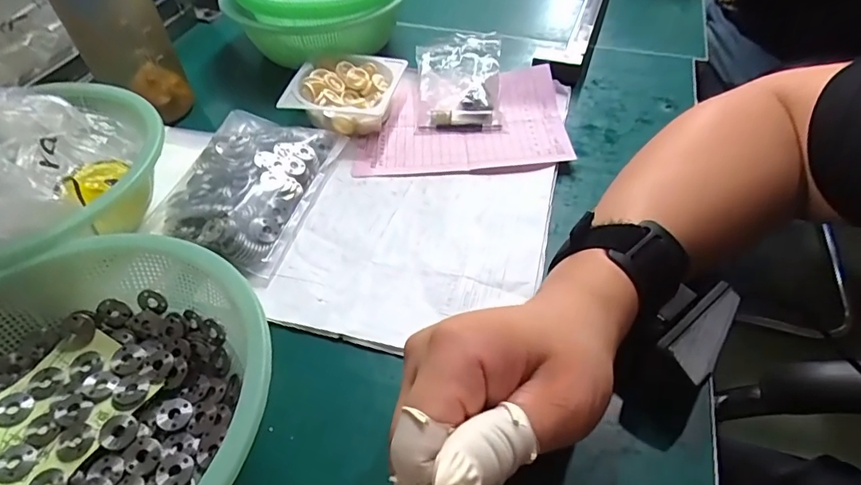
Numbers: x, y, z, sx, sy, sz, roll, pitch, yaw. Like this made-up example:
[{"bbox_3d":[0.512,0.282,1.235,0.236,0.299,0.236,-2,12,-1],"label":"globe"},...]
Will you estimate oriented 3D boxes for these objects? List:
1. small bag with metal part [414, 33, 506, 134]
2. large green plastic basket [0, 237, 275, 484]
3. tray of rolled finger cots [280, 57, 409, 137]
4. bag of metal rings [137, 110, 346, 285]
[{"bbox_3d":[0.026,-0.146,0.448,0.076,0.035,0.109,0,48,2],"label":"small bag with metal part"},{"bbox_3d":[-0.167,0.087,0.227,0.171,0.059,0.178,-1,48,1],"label":"large green plastic basket"},{"bbox_3d":[-0.074,-0.132,0.438,0.089,0.033,0.088,8,49,9],"label":"tray of rolled finger cots"},{"bbox_3d":[-0.139,-0.048,0.370,0.104,0.023,0.148,9,49,10],"label":"bag of metal rings"}]

